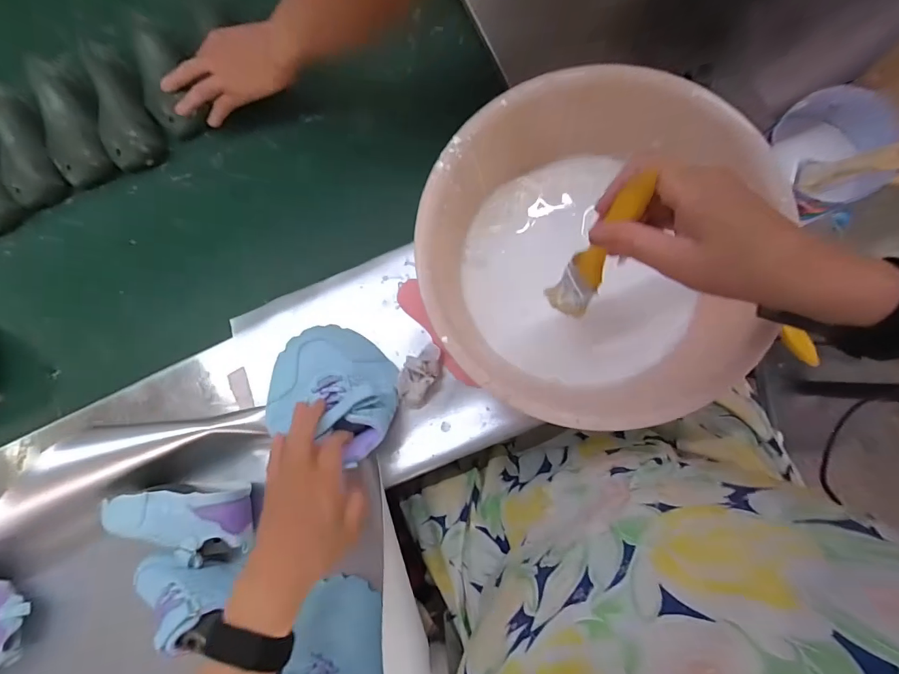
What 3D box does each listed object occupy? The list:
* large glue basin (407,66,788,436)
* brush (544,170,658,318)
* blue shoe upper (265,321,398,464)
[{"bbox_3d":[0.113,-0.075,0.399,0.278,0.122,0.295,0,85,3],"label":"large glue basin"},{"bbox_3d":[0.116,-0.064,0.332,0.033,0.146,0.022,27,61,6],"label":"brush"},{"bbox_3d":[-0.128,0.055,0.466,0.144,0.066,0.123,20,87,6],"label":"blue shoe upper"}]

